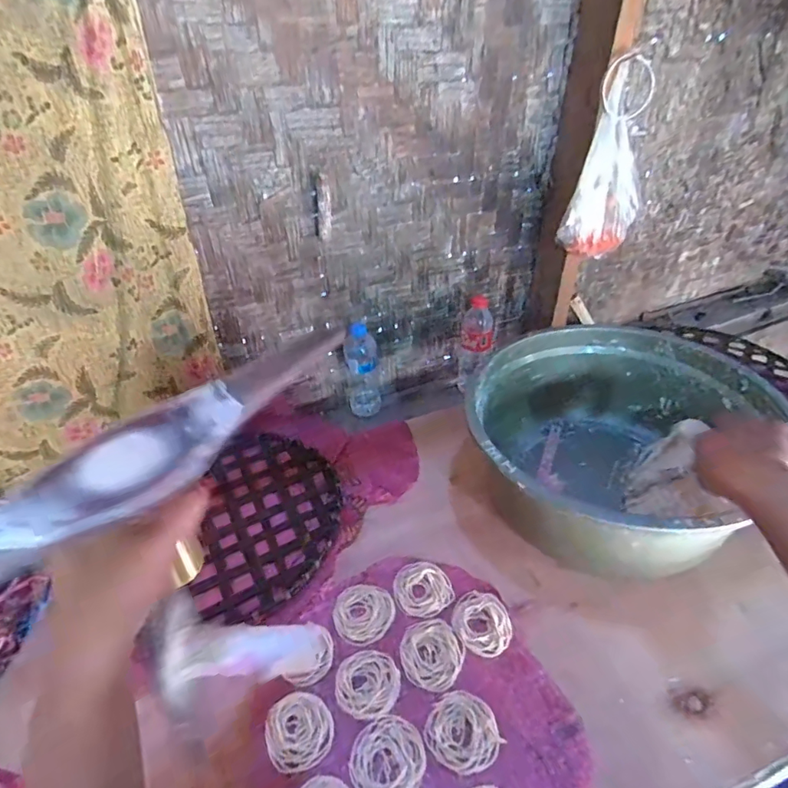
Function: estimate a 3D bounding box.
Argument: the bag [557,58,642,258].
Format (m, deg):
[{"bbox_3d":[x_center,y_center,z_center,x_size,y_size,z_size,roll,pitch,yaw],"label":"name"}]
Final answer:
[{"bbox_3d":[0.386,-0.398,0.878,0.119,0.274,0.132,15,40,23],"label":"bag"}]

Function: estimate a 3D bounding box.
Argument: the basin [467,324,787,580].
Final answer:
[{"bbox_3d":[0.312,0.079,0.720,0.410,0.180,0.379,-2,37,2],"label":"basin"}]

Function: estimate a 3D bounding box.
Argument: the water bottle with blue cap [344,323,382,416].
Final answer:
[{"bbox_3d":[-0.067,-0.048,1.041,0.068,0.215,0.064,-4,37,-1],"label":"water bottle with blue cap"}]

